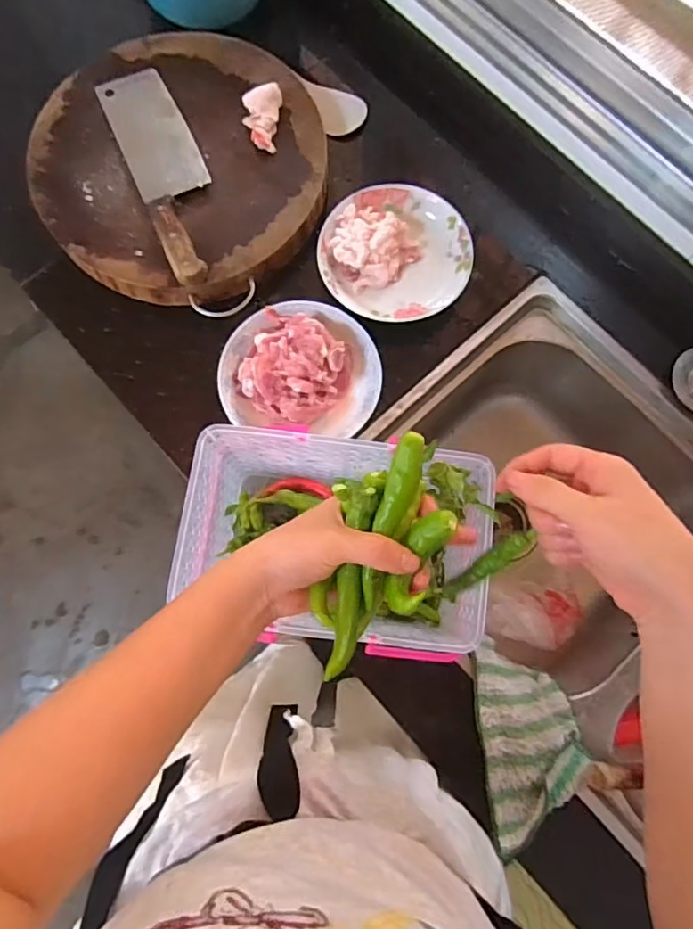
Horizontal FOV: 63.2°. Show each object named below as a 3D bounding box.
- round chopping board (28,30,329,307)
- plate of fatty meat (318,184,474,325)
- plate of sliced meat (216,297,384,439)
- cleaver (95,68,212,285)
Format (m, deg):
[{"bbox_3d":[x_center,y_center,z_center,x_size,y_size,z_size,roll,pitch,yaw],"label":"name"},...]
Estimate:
[{"bbox_3d":[-0.198,-0.368,0.680,0.335,0.049,0.346,0,78,1],"label":"round chopping board"},{"bbox_3d":[0.057,-0.254,0.661,0.172,0.037,0.167,0,78,1],"label":"plate of fatty meat"},{"bbox_3d":[-0.052,-0.103,0.626,0.176,0.061,0.169,6,78,2],"label":"plate of sliced meat"},{"bbox_3d":[-0.211,-0.347,0.658,0.079,0.020,0.295,-24,79,-5],"label":"cleaver"}]

